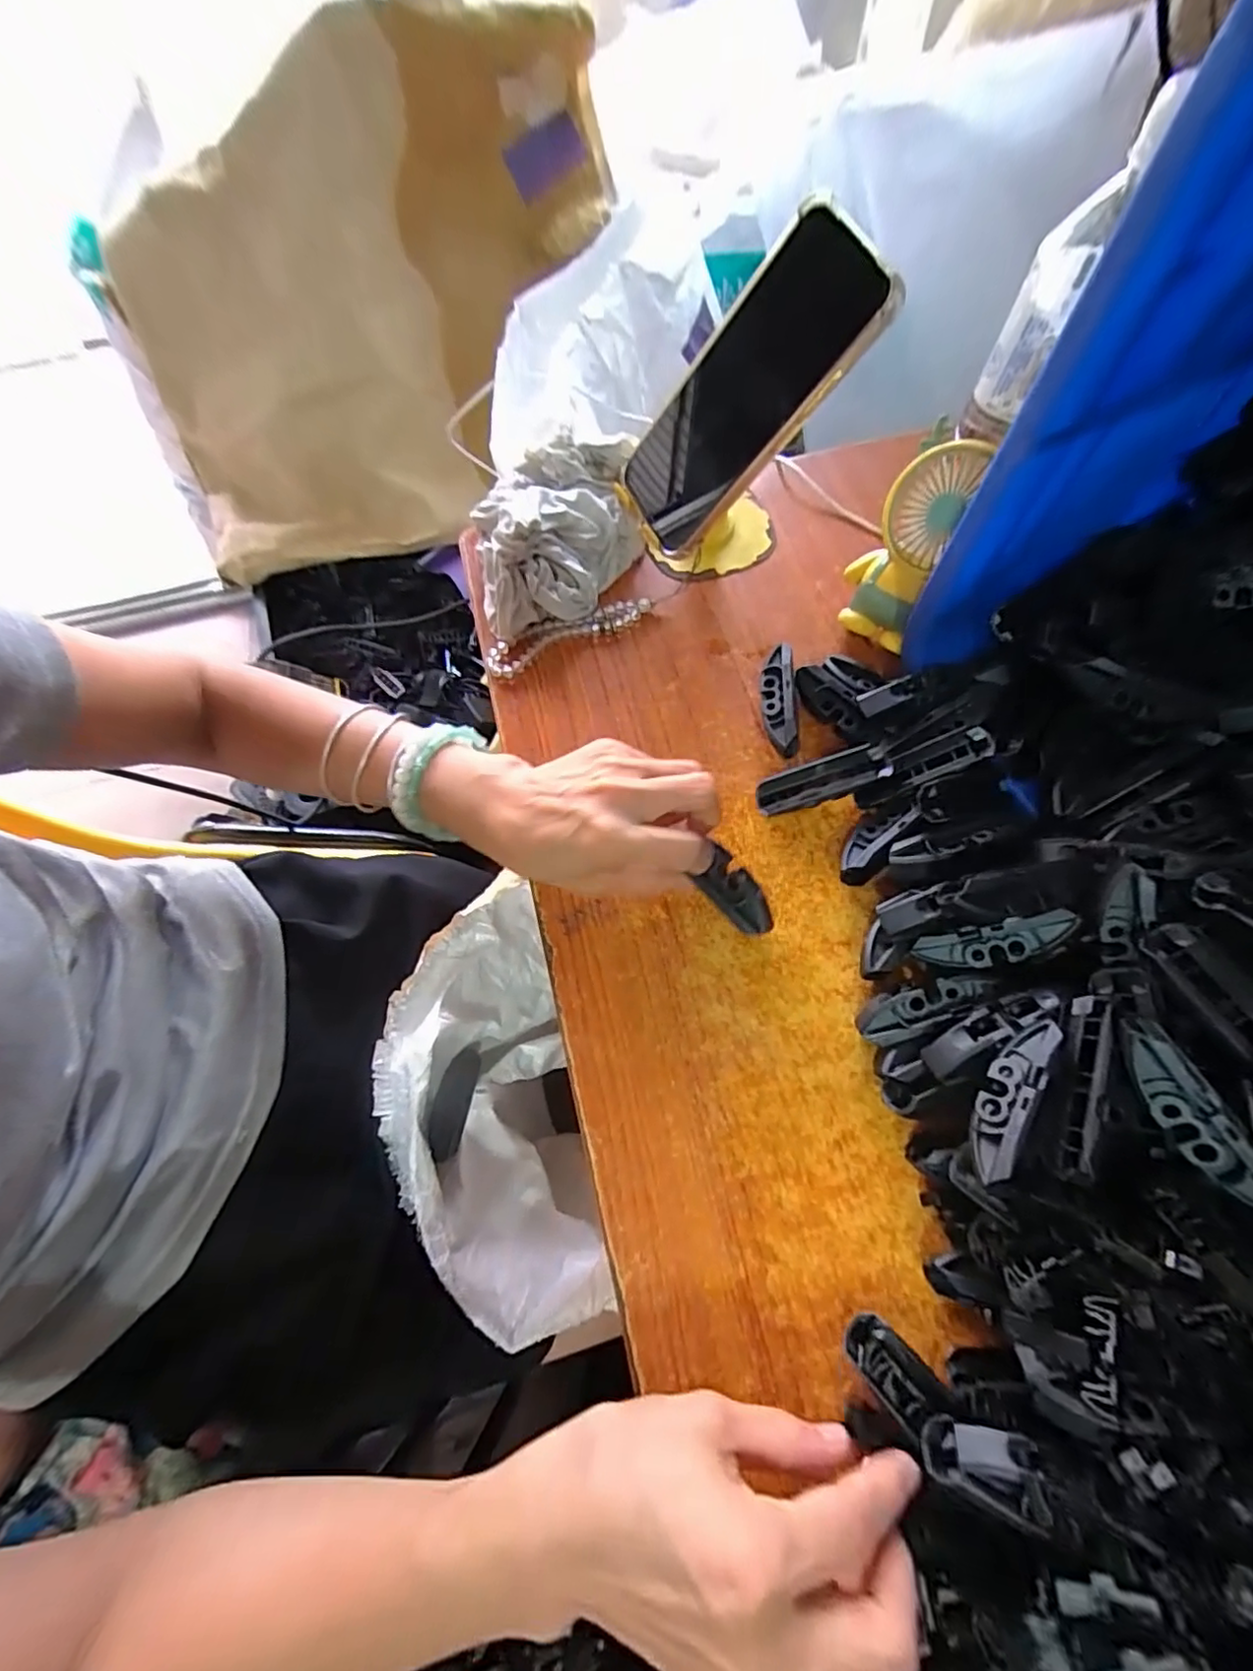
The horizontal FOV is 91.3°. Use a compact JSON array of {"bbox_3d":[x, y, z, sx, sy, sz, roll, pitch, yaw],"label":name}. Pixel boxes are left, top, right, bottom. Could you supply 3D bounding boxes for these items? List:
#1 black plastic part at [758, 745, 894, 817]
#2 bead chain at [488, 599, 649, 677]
[{"bbox_3d":[0.109,-0.029,0.345,0.070,0.017,0.021,-19,66,13],"label":"black plastic part"},{"bbox_3d":[-0.037,-0.134,0.403,0.112,0.010,0.025,-25,68,-9],"label":"bead chain"}]

